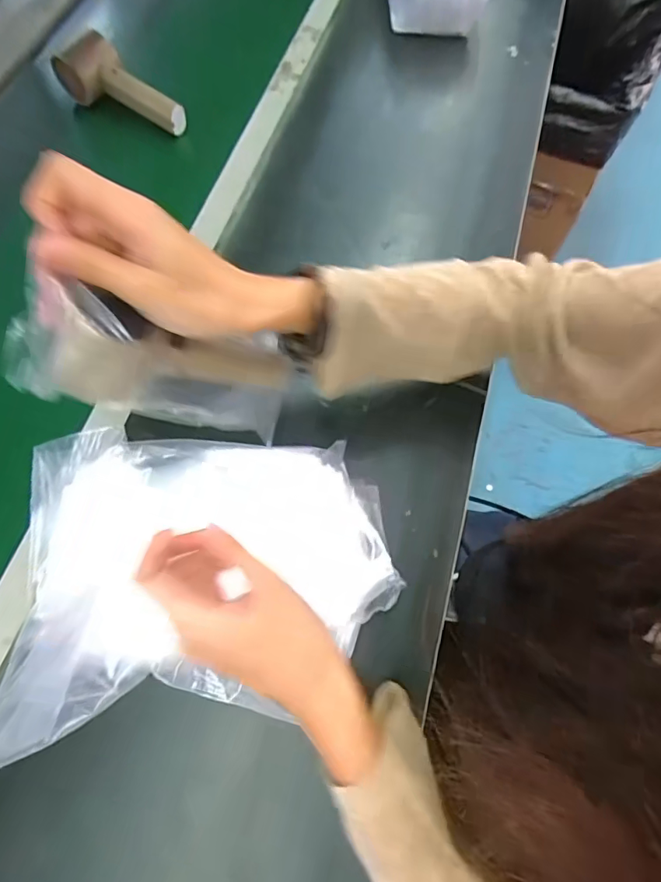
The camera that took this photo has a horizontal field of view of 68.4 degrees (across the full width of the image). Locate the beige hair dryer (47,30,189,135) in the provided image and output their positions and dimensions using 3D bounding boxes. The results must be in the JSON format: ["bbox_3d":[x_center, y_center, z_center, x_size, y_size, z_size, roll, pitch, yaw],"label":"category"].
[{"bbox_3d":[-0.229,-0.385,0.533,0.137,0.053,0.051,32,71,11],"label":"beige hair dryer"}]

